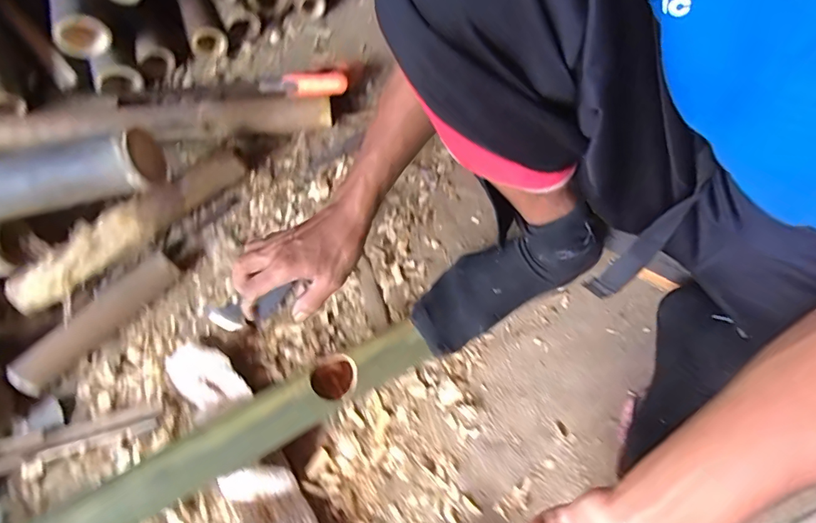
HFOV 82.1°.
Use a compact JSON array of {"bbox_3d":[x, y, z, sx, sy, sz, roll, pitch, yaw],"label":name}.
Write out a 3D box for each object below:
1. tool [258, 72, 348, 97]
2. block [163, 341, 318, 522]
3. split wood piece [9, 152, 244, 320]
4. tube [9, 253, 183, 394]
[{"bbox_3d":[-0.164,-0.281,0.739,0.143,0.032,0.038,9,66,11],"label":"tool"},{"bbox_3d":[-0.193,0.224,0.550,0.074,0.051,0.300,-34,65,-10],"label":"block"},{"bbox_3d":[-0.403,-0.054,0.688,0.357,0.053,0.051,-40,67,-13],"label":"split wood piece"},{"bbox_3d":[-0.429,0.081,0.653,0.040,0.041,0.239,39,74,21],"label":"tube"}]

